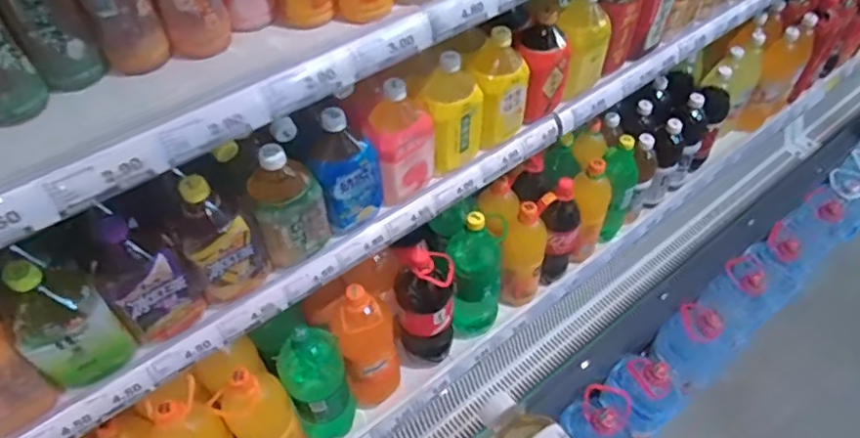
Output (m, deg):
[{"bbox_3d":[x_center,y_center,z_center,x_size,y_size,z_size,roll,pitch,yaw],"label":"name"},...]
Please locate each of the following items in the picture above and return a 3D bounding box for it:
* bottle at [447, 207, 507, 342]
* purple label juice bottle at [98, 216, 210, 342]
[{"bbox_3d":[0.086,0.110,1.120,0.107,0.321,0.097,3,50,3],"label":"bottle"},{"bbox_3d":[-0.353,0.072,0.720,0.082,0.180,0.090,32,57,24],"label":"purple label juice bottle"}]

